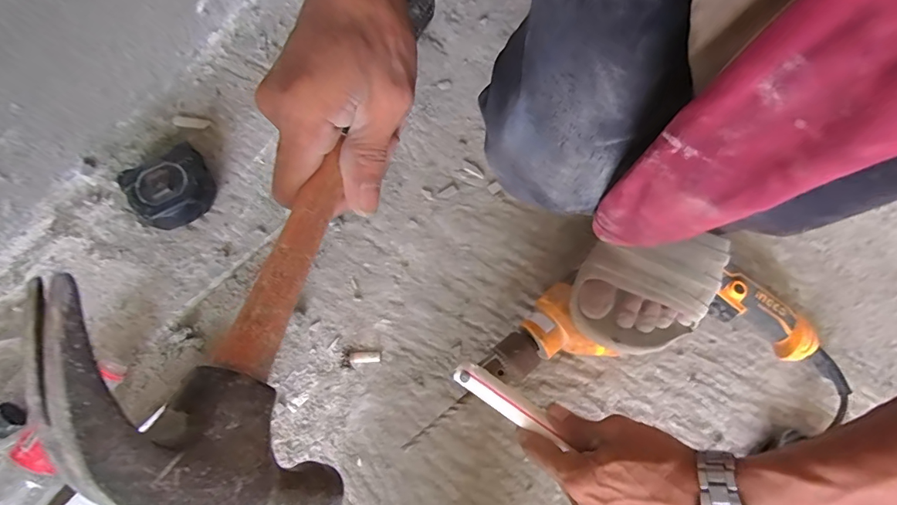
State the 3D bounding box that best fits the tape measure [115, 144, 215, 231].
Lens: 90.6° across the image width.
[{"bbox_3d":[-0.311,-0.070,0.501,0.084,0.040,0.076,-33,77,-12],"label":"tape measure"}]

